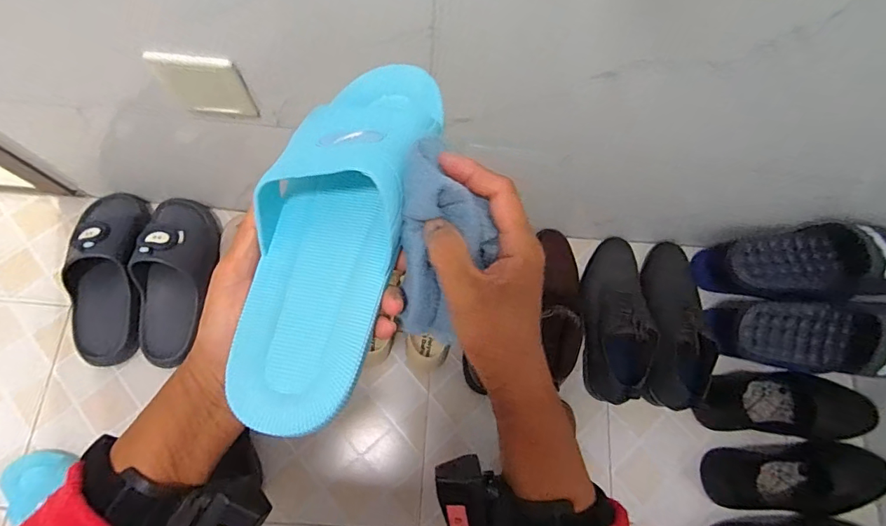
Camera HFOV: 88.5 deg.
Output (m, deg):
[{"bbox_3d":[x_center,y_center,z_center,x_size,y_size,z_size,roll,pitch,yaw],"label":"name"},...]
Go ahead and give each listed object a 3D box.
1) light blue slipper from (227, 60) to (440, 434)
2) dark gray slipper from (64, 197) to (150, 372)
[{"bbox_3d":[-0.068,-0.030,0.271,0.089,0.055,0.244,14,74,6],"label":"light blue slipper"},{"bbox_3d":[-0.546,0.015,0.733,0.109,0.070,0.285,0,75,-4],"label":"dark gray slipper"}]

